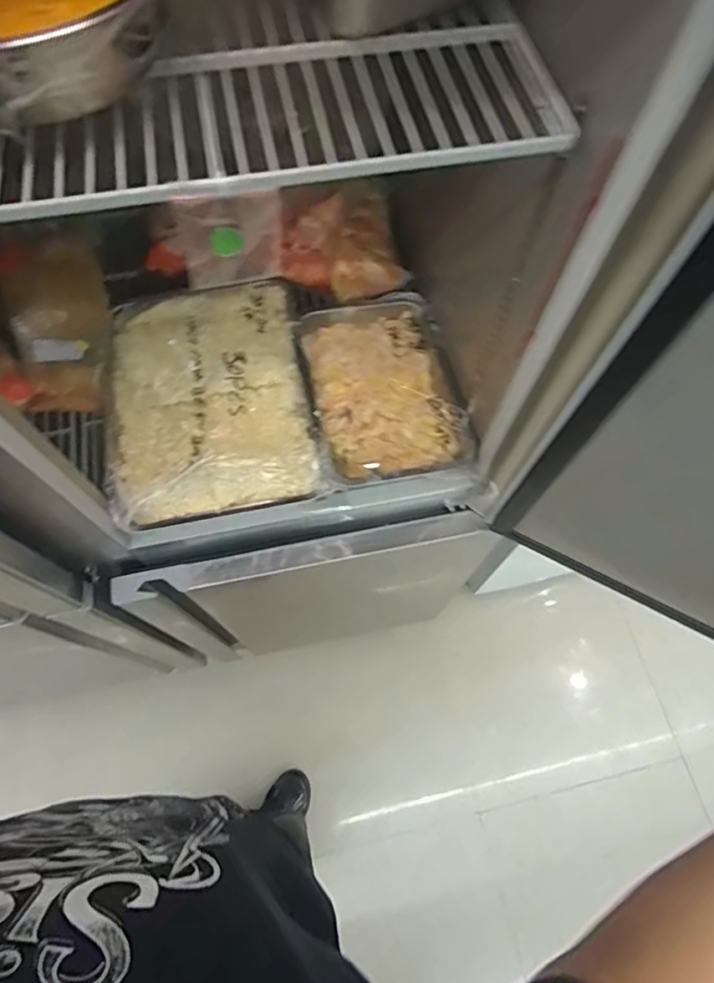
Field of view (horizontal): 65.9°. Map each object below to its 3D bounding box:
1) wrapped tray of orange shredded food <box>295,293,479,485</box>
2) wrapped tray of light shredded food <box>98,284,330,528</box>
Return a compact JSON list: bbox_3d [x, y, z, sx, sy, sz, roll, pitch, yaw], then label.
[{"bbox_3d":[0.038,-0.155,0.795,0.207,0.044,0.301,-12,67,-4],"label":"wrapped tray of orange shredded food"},{"bbox_3d":[-0.206,-0.134,0.761,0.268,0.062,0.348,-12,67,-4],"label":"wrapped tray of light shredded food"}]

